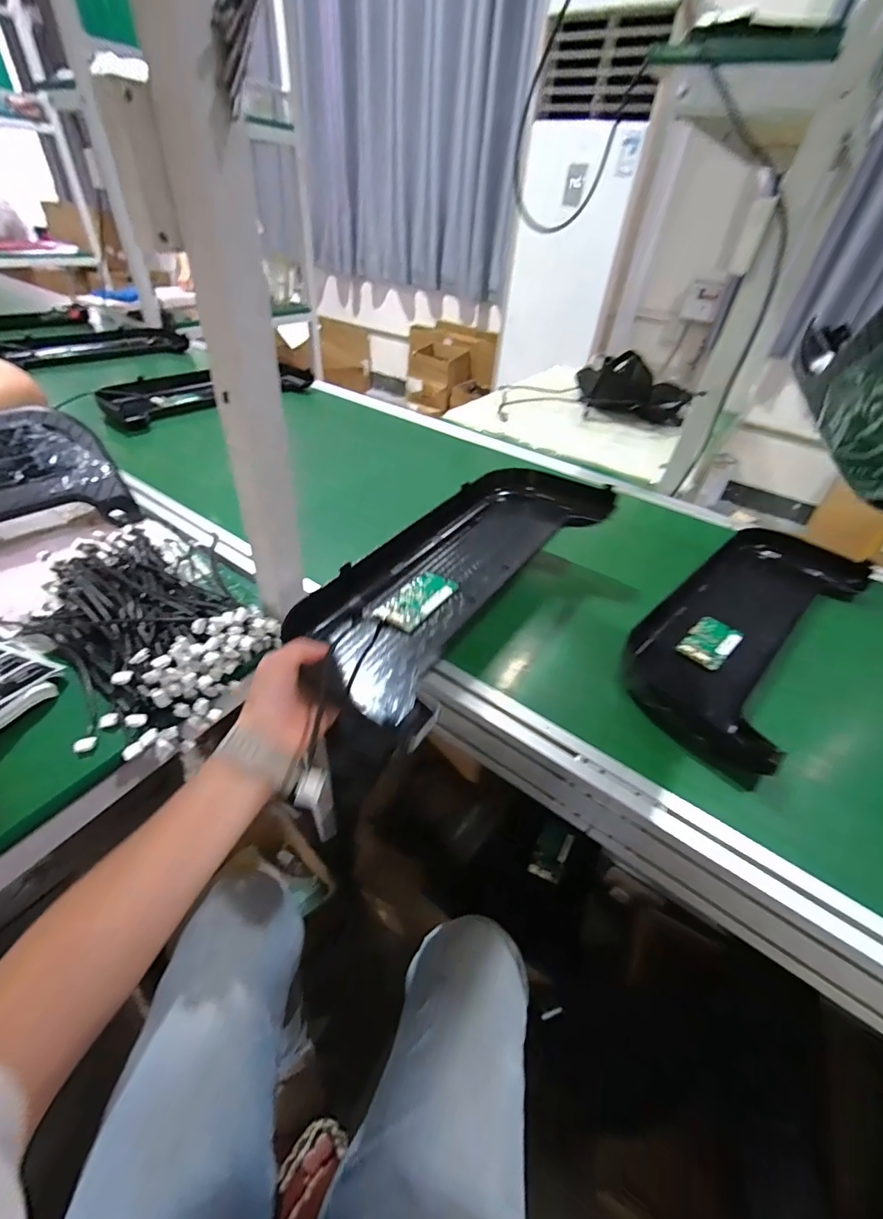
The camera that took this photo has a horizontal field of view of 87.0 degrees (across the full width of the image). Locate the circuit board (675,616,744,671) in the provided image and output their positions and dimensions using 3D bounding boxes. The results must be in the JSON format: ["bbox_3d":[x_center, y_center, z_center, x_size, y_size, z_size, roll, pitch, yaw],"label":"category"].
[{"bbox_3d":[0.348,0.042,0.603,0.055,0.009,0.095,34,48,29],"label":"circuit board"}]

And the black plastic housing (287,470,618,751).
[{"bbox_3d":[0.028,-0.057,0.580,0.176,0.077,0.461,28,52,23],"label":"black plastic housing"}]

